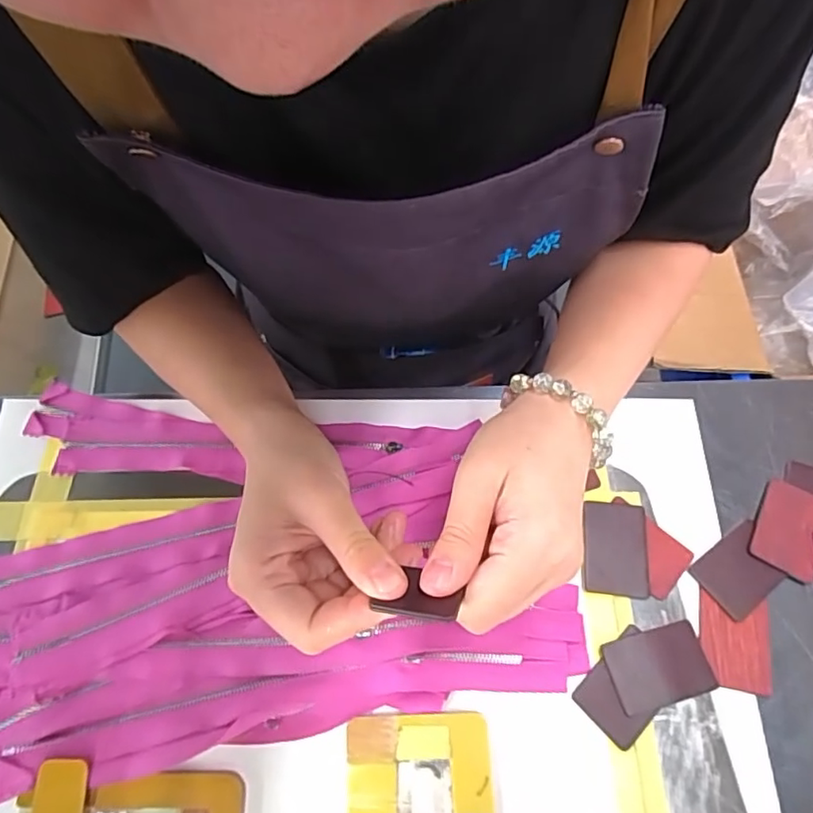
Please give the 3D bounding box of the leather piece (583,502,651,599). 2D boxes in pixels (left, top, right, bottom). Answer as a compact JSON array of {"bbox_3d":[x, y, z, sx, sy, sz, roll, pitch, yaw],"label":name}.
[{"bbox_3d":[0.120,0.081,0.323,0.034,0.004,0.051,6,66,6],"label":"leather piece"}]

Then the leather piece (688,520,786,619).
[{"bbox_3d":[0.187,0.091,0.314,0.048,0.004,0.034,-36,69,-12],"label":"leather piece"}]

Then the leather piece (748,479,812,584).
[{"bbox_3d":[0.219,0.070,0.322,0.035,0.005,0.053,28,70,15],"label":"leather piece"}]

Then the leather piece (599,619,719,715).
[{"bbox_3d":[0.133,0.137,0.297,0.052,0.004,0.035,-15,66,-4],"label":"leather piece"}]

